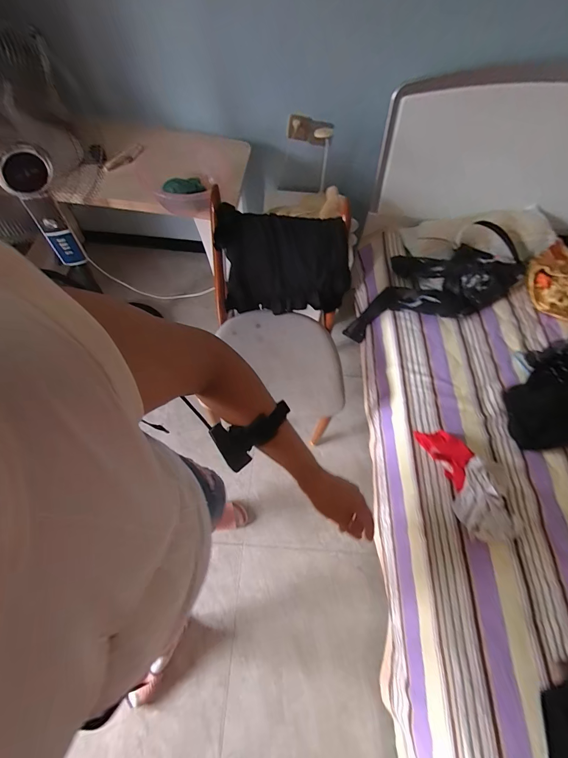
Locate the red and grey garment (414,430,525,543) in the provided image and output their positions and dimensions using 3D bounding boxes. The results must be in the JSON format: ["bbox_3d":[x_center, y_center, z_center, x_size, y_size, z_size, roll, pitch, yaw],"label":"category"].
[{"bbox_3d":[0.579,0.293,0.991,0.200,0.048,0.345,-13,63,-11],"label":"red and grey garment"}]

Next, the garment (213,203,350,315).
[{"bbox_3d":[-0.001,-0.380,1.139,0.445,0.356,0.120,9,41,-1],"label":"garment"}]

